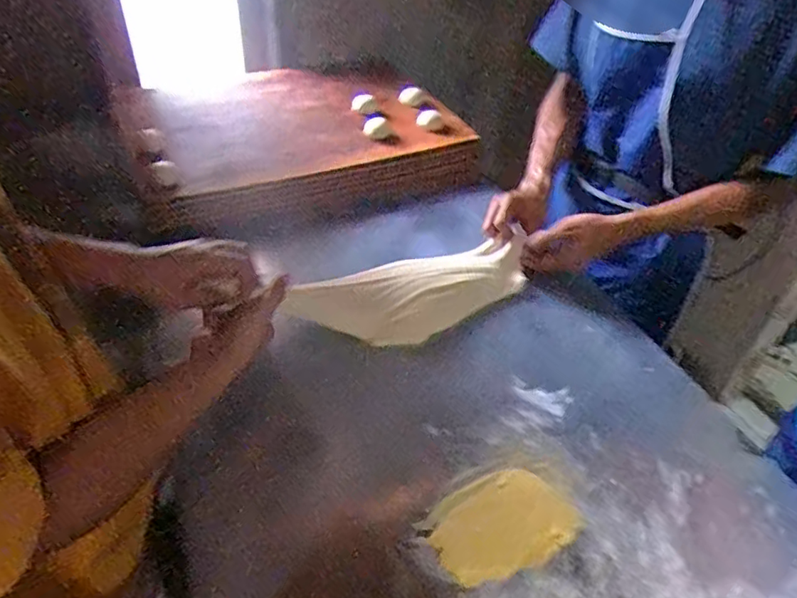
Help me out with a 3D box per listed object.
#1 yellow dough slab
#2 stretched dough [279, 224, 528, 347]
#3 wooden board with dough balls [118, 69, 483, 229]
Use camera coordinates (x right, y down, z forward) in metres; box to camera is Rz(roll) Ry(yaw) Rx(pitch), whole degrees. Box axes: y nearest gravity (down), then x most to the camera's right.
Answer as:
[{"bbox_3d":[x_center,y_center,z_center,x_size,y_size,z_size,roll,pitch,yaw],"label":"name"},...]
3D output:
[{"bbox_3d":[0.106,0.228,0.565,0.146,0.010,0.094,-21,49,-24],"label":"yellow dough slab"},{"bbox_3d":[0.031,-0.019,0.776,0.356,0.065,0.122,-26,51,-29],"label":"stretched dough"},{"bbox_3d":[-0.182,-0.325,1.071,0.572,0.094,0.346,-18,49,-29],"label":"wooden board with dough balls"}]

